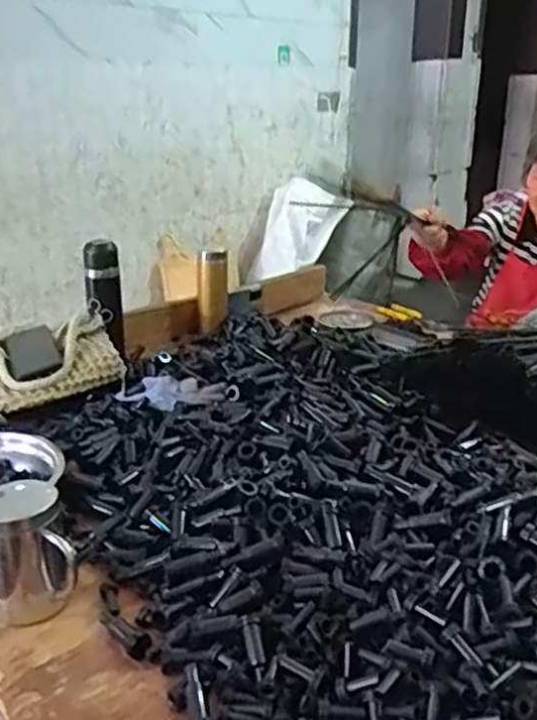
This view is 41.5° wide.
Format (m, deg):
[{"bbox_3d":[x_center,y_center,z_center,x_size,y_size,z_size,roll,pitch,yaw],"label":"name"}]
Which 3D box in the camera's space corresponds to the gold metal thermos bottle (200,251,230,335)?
[{"bbox_3d":[-0.114,-0.140,1.458,0.063,0.155,0.059,0,21,-2],"label":"gold metal thermos bottle"}]

